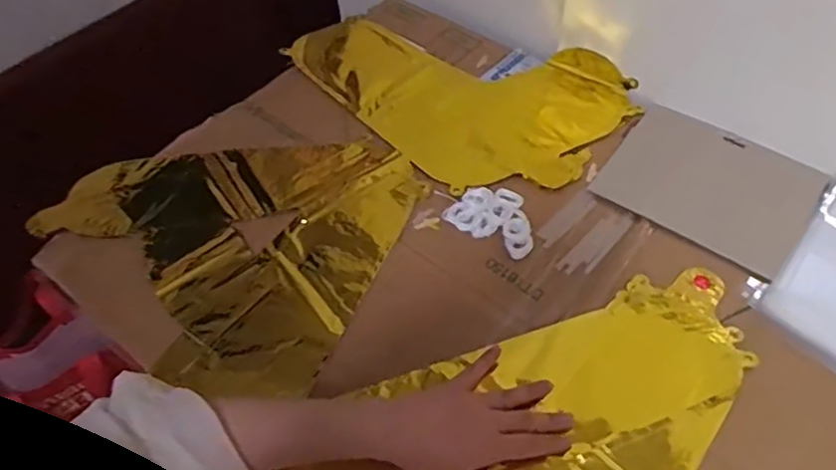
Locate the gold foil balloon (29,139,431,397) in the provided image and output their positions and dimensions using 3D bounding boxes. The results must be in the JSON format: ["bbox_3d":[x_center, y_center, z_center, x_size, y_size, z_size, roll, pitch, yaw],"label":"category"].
[{"bbox_3d":[-0.207,-0.012,0.657,0.360,0.027,0.302,20,56,16],"label":"gold foil balloon"}]

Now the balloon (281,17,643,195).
[{"bbox_3d":[0.038,-0.188,0.787,0.419,0.039,0.273,36,63,26],"label":"balloon"}]

